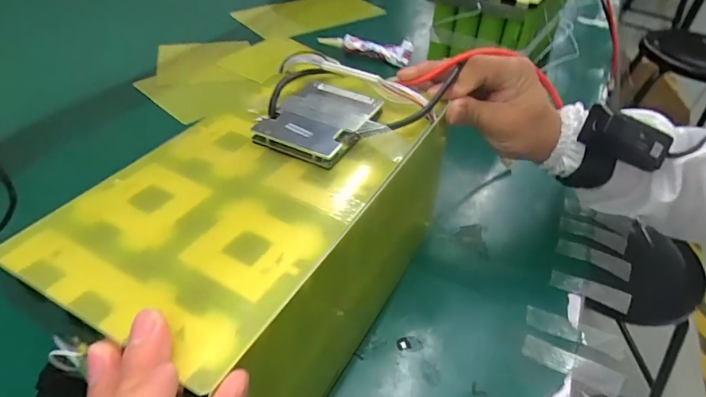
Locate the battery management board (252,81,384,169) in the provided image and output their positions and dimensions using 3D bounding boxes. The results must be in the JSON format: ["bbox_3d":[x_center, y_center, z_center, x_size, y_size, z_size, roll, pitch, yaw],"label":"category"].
[{"bbox_3d":[-0.021,-0.053,0.320,0.061,0.017,0.081,22,43,20],"label":"battery management board"}]

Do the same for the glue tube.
[{"bbox_3d":[0.021,-0.249,0.763,0.154,0.033,0.039,7,41,1],"label":"glue tube"}]

